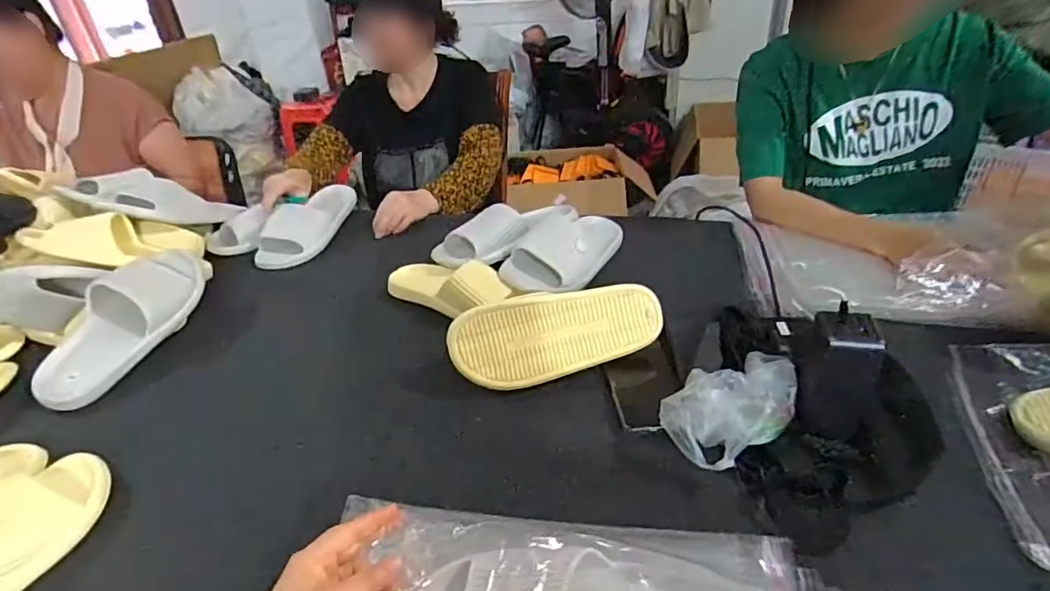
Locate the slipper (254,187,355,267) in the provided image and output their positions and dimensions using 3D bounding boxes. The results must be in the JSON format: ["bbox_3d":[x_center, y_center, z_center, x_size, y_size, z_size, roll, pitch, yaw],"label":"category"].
[{"bbox_3d":[-0.397,-0.142,1.002,0.103,0.079,0.227,4,34,13],"label":"slipper"}]

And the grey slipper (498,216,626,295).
[{"bbox_3d":[0.074,-0.089,0.831,0.093,0.084,0.235,19,40,32],"label":"grey slipper"}]

